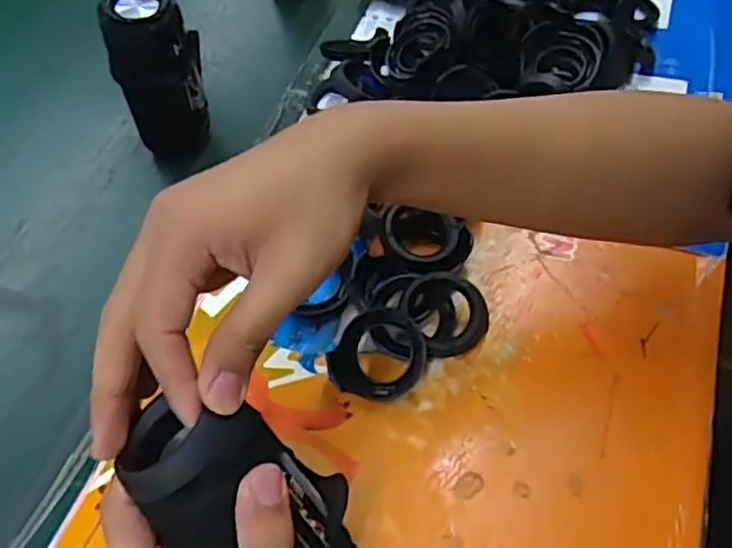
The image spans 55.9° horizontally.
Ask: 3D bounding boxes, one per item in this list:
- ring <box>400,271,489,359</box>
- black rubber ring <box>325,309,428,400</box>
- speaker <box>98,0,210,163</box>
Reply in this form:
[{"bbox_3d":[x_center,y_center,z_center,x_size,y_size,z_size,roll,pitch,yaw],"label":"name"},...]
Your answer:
[{"bbox_3d":[0.058,0.027,0.485,0.057,0.013,0.061,4,71,-12],"label":"ring"},{"bbox_3d":[0.009,0.056,0.471,0.059,0.010,0.065,34,84,10],"label":"black rubber ring"},{"bbox_3d":[-0.175,-0.168,0.601,0.071,0.148,0.061,-6,53,2],"label":"speaker"}]

